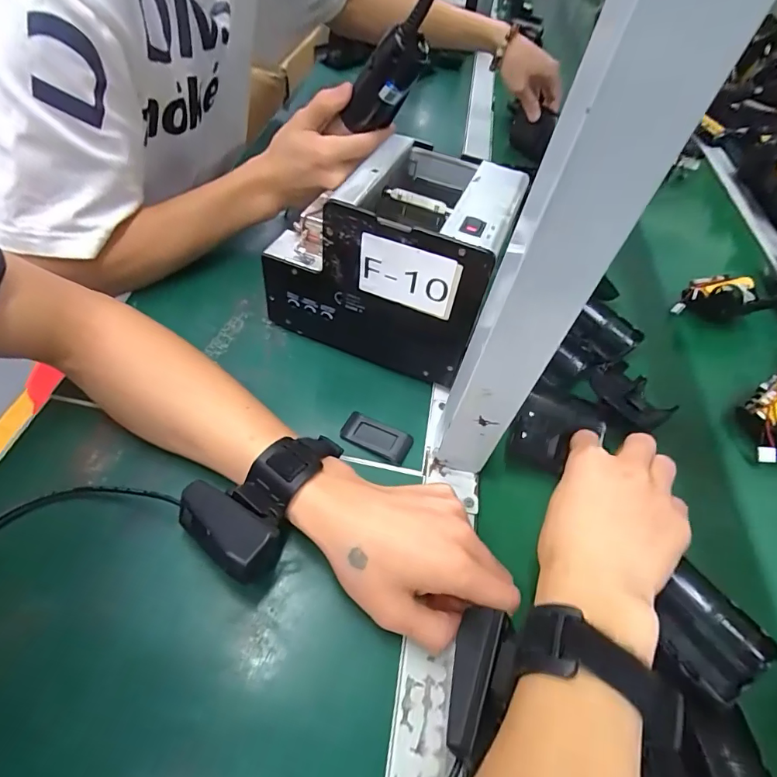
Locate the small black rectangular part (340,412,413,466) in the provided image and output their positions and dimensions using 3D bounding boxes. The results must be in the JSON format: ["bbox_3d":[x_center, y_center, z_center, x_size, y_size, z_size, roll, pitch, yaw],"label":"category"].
[{"bbox_3d":[-0.010,0.041,0.370,0.055,0.009,0.028,23,50,13],"label":"small black rectangular part"}]

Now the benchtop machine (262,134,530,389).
[{"bbox_3d":[0.004,-0.110,0.400,0.181,0.154,0.131,24,50,14],"label":"benchtop machine"}]

